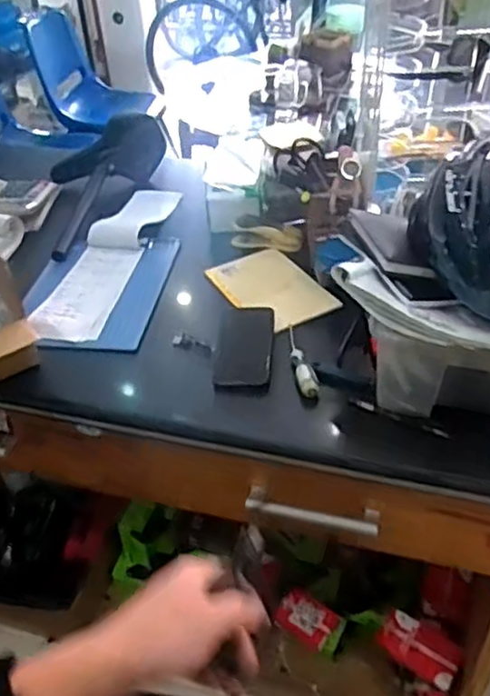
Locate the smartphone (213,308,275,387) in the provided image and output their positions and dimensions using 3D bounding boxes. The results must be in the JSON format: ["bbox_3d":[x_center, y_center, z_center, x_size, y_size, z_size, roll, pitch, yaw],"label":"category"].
[{"bbox_3d":[0.002,-0.009,0.989,0.080,0.009,0.159,1,40,5],"label":"smartphone"}]

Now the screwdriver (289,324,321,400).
[{"bbox_3d":[0.074,0.013,0.951,0.026,0.023,0.154,-10,40,-8],"label":"screwdriver"}]

